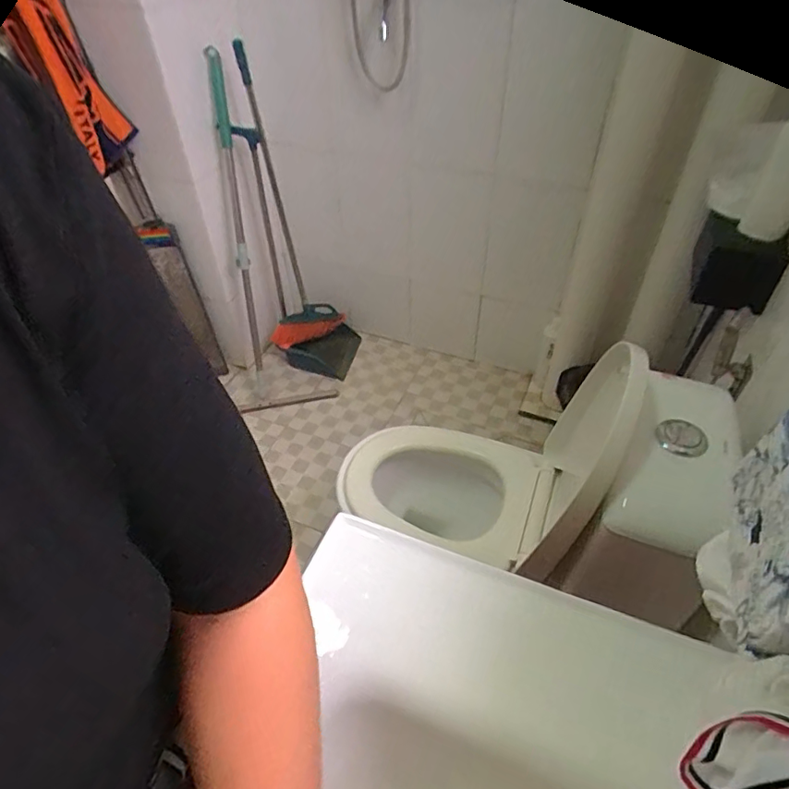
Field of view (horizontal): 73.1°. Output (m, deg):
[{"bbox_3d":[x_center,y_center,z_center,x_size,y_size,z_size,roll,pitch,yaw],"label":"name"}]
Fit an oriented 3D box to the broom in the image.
[{"bbox_3d":[-0.323,-0.528,1.631,0.253,0.864,0.181,-7,46,-5],"label":"broom"}]

